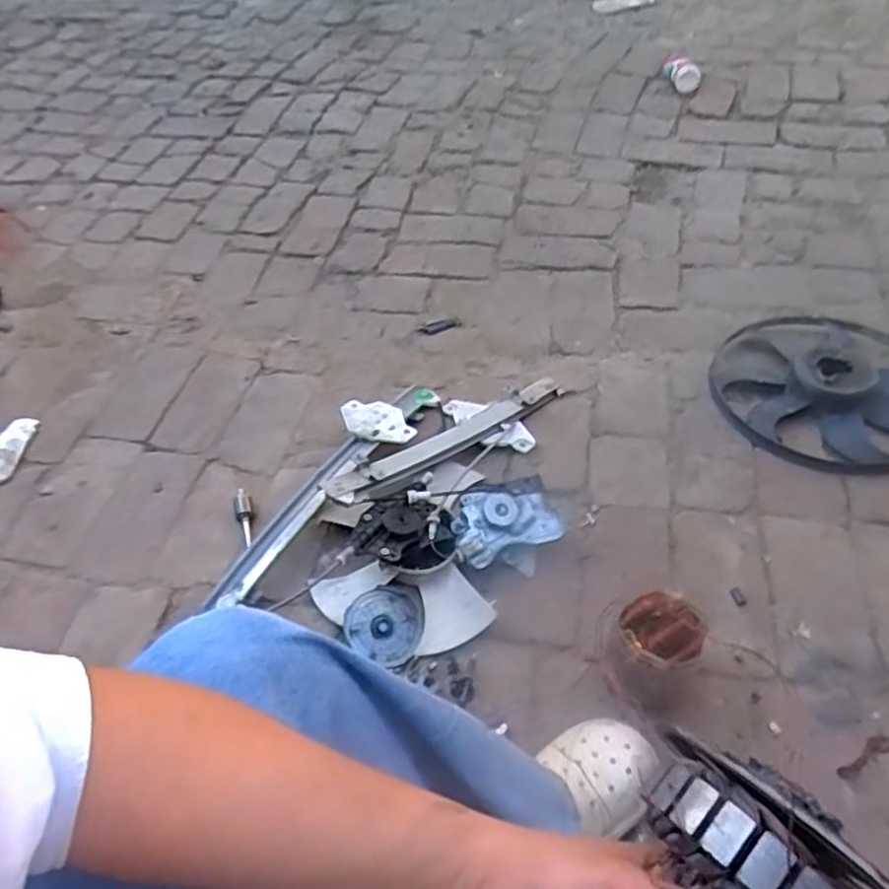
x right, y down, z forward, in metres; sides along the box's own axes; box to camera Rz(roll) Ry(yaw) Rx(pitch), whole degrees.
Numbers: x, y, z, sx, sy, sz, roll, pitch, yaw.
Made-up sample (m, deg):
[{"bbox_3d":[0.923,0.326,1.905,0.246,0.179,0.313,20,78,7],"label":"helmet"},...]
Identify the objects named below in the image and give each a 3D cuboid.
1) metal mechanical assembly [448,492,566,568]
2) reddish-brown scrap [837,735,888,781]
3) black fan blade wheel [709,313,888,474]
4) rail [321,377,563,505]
[{"bbox_3d":[0.081,0.103,0.940,0.137,0.032,0.091,-18,50,-10],"label":"metal mechanical assembly"},{"bbox_3d":[0.454,0.337,0.757,0.076,0.004,0.020,-26,52,-16],"label":"reddish-brown scrap"},{"bbox_3d":[0.611,-0.109,1.110,0.333,0.040,0.347,-3,50,3],"label":"black fan blade wheel"},{"bbox_3d":[0.015,-0.012,1.058,0.436,0.024,0.064,-26,51,-32],"label":"rail"}]

